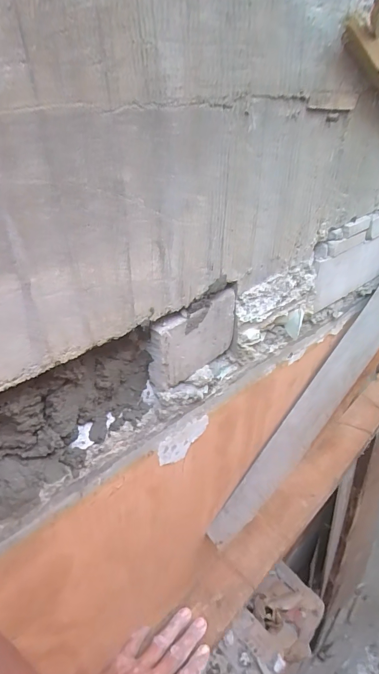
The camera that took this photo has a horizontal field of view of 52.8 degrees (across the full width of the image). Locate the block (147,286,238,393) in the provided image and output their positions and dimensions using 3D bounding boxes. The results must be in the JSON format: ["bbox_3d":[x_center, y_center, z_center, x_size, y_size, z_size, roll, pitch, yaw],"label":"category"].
[{"bbox_3d":[0.016,0.001,0.980,0.273,0.205,0.038,-26,42,-33],"label":"block"}]

